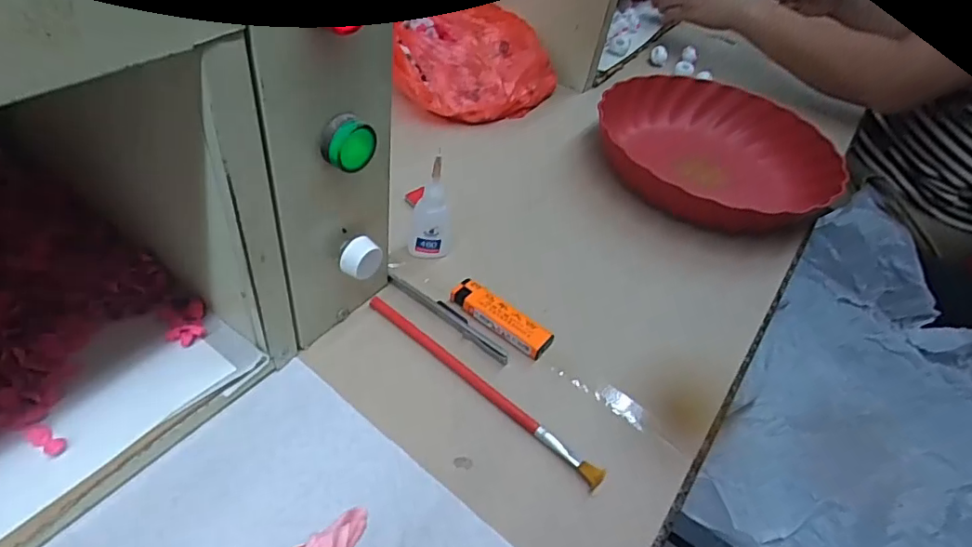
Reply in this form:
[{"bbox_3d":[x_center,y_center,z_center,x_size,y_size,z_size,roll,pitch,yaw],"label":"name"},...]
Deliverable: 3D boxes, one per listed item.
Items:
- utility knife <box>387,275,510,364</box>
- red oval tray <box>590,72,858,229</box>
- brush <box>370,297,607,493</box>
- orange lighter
[{"bbox_3d":[-0.027,0.031,0.411,0.108,0.015,0.010,30,49,23],"label":"utility knife"},{"bbox_3d":[0.229,-0.123,0.578,0.239,0.052,0.240,-27,53,-29],"label":"red oval tray"},{"bbox_3d":[-0.005,0.070,0.372,0.195,0.008,0.012,33,50,26],"label":"brush"},{"bbox_3d":[0.010,0.031,0.410,0.079,0.014,0.021,31,49,24],"label":"orange lighter"}]

